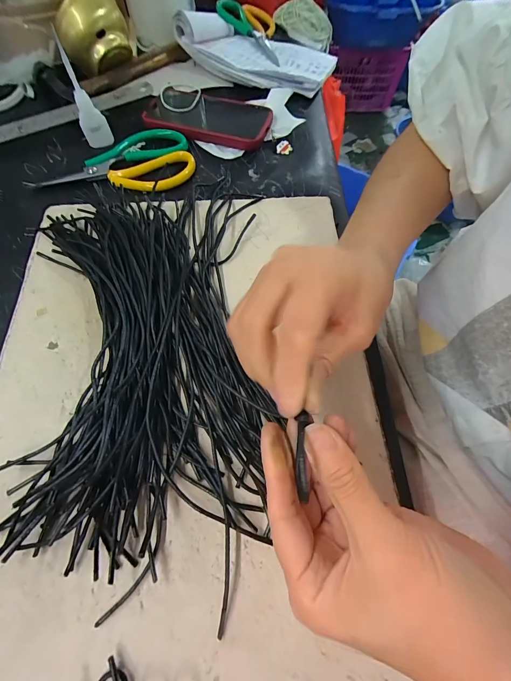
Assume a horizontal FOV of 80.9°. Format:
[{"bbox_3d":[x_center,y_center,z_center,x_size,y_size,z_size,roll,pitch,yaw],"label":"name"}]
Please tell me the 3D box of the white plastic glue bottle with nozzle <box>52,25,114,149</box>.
[{"bbox_3d":[-0.200,-0.282,0.345,0.023,0.094,0.022,21,66,9],"label":"white plastic glue bottle with nozzle"}]

